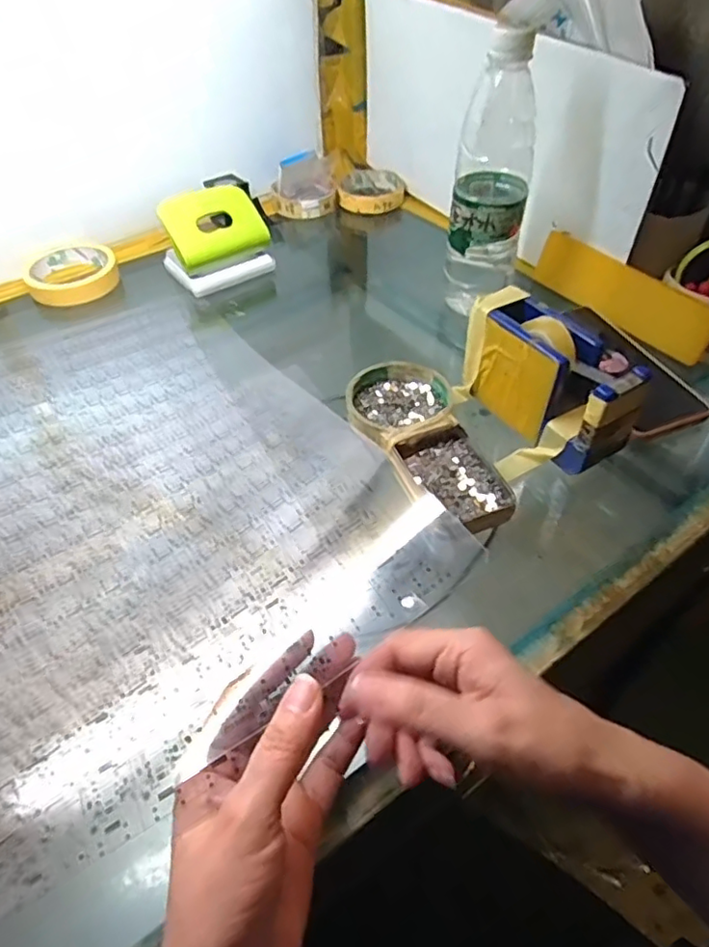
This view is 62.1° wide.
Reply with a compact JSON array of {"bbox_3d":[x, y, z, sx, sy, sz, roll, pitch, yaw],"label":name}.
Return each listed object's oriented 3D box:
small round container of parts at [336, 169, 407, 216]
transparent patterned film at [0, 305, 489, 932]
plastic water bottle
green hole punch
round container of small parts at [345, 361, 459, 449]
[{"bbox_3d":[0.023,-0.365,0.760,0.083,0.023,0.097,3,48,5],"label":"small round container of parts"},{"bbox_3d":[-0.312,0.046,0.370,0.599,0.081,0.490,-25,52,-20],"label":"transparent patterned film"},{"bbox_3d":[0.119,-0.252,0.505,0.060,0.209,0.064,11,49,10],"label":"plastic water bottle"},{"bbox_3d":[-0.146,-0.248,0.615,0.101,0.073,0.068,-28,53,-22],"label":"green hole punch"},{"bbox_3d":[0.037,-0.056,0.468,0.086,0.016,0.085,0,48,0],"label":"round container of small parts"}]

